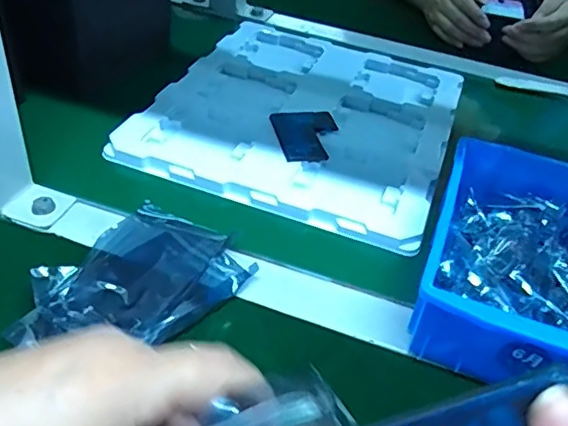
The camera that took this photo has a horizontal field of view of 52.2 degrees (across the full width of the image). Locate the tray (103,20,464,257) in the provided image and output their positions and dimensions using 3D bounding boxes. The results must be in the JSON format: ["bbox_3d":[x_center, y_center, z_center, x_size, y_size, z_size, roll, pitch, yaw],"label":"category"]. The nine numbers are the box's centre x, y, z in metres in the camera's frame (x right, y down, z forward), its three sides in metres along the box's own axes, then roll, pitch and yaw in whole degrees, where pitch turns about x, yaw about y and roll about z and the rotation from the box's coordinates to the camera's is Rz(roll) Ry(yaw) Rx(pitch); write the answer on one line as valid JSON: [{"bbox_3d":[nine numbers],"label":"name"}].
[{"bbox_3d":[0.029,-0.109,0.590,0.274,0.013,0.329,17,41,12],"label":"tray"}]

